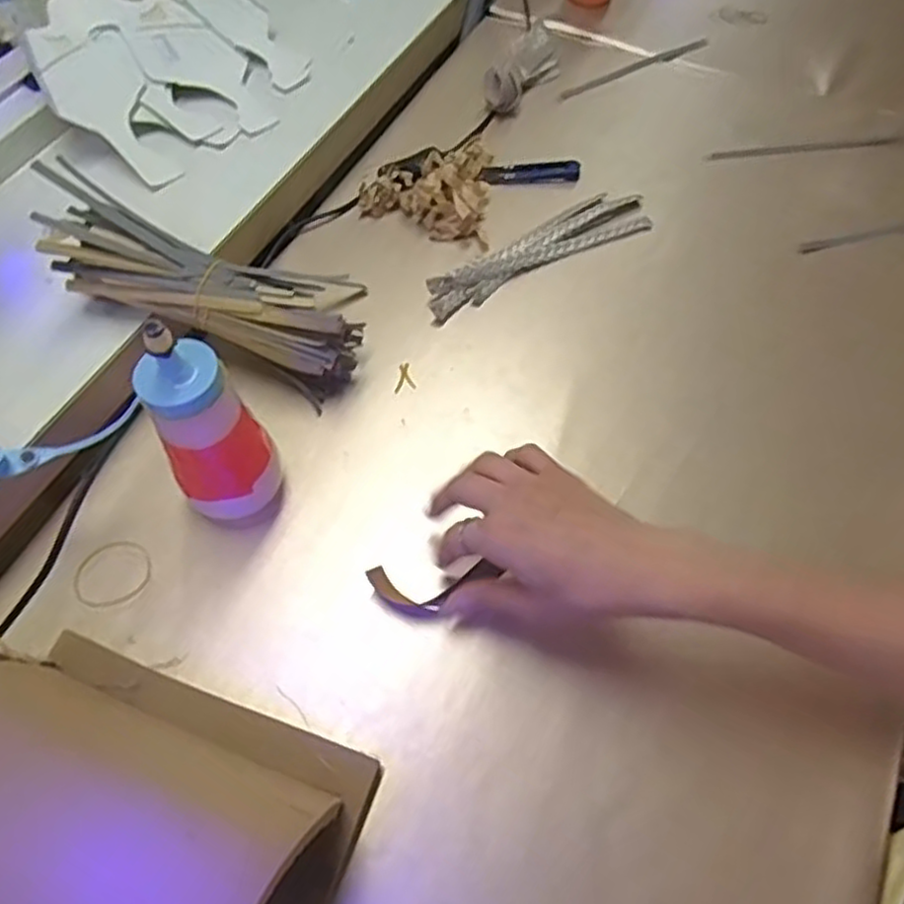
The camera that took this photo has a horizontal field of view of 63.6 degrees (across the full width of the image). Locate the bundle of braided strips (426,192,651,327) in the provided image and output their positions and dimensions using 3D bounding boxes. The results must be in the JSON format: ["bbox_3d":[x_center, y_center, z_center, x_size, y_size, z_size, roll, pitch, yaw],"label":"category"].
[{"bbox_3d":[0.071,-0.168,0.603,0.213,0.014,0.047,-28,62,-16],"label":"bundle of braided strips"}]

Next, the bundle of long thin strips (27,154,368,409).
[{"bbox_3d":[-0.170,-0.134,0.526,0.235,0.066,0.107,25,61,-8],"label":"bundle of long thin strips"}]

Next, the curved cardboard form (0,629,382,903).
[{"bbox_3d":[-0.160,0.173,0.344,0.213,0.101,0.143,16,60,10],"label":"curved cardboard form"}]

